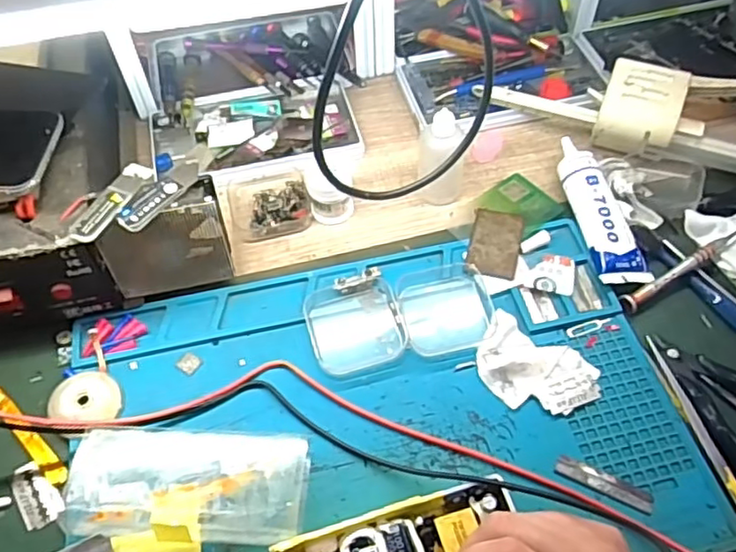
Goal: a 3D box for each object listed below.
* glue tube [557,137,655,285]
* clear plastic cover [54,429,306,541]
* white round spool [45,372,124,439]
[{"bbox_3d":[0.173,-0.054,0.491,0.037,0.028,0.134,-12,56,-7],"label":"glue tube"},{"bbox_3d":[-0.104,0.123,0.372,0.132,0.031,0.060,2,55,2],"label":"clear plastic cover"},{"bbox_3d":[-0.184,0.081,0.417,0.042,0.013,0.044,0,55,1],"label":"white round spool"}]

